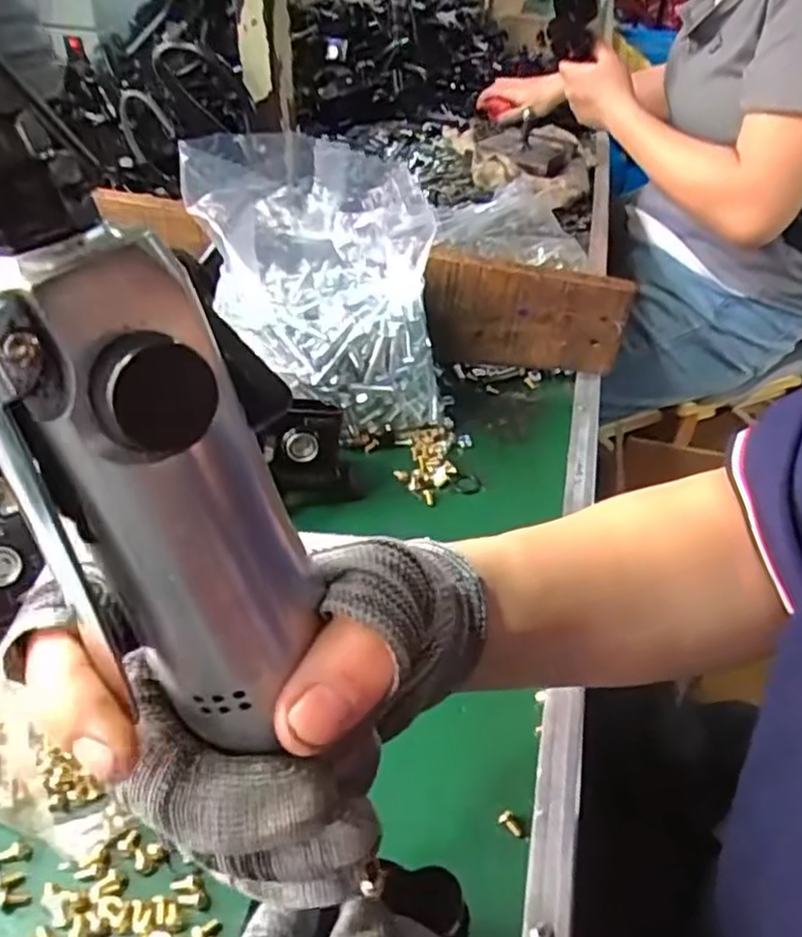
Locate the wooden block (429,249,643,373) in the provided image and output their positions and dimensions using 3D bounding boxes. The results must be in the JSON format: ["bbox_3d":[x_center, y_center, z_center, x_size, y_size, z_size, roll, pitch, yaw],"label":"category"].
[{"bbox_3d":[0.090,-0.107,0.533,0.144,0.097,0.014,7,40,7],"label":"wooden block"}]

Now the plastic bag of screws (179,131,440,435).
[{"bbox_3d":[-0.059,-0.120,0.495,0.158,0.166,0.155,-11,41,-15],"label":"plastic bag of screws"}]

